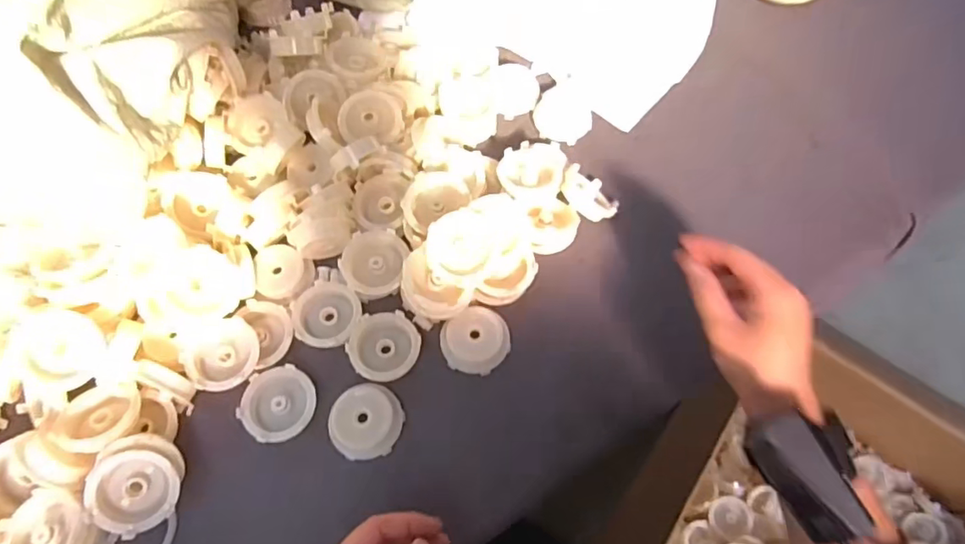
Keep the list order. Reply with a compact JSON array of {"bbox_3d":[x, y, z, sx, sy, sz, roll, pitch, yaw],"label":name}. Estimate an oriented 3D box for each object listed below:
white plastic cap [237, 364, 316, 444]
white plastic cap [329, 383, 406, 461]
[{"bbox_3d":[-0.152,0.098,0.413,0.053,0.012,0.053,0,66,0],"label":"white plastic cap"},{"bbox_3d":[-0.087,0.110,0.410,0.051,0.014,0.053,0,66,0],"label":"white plastic cap"}]

